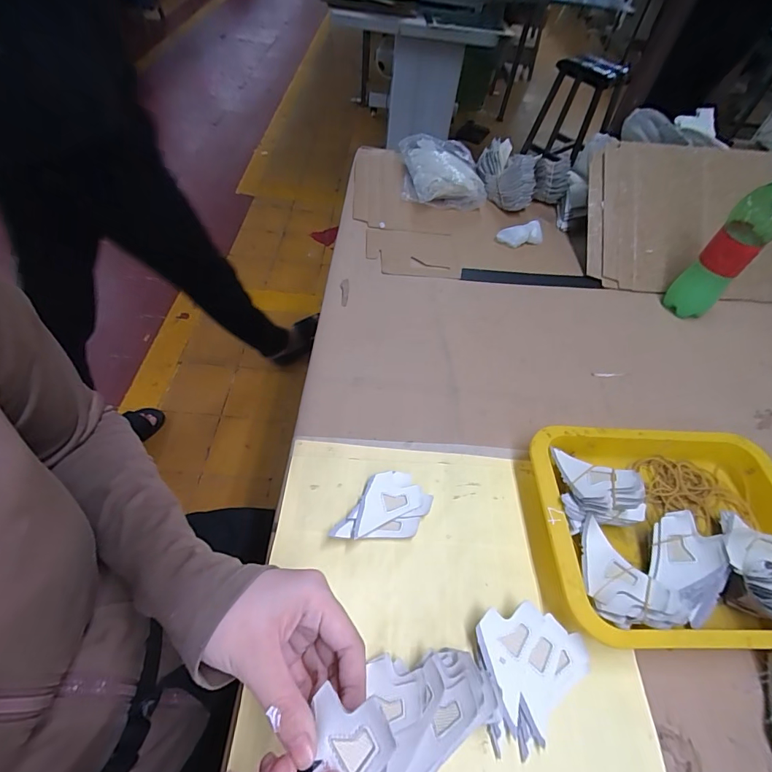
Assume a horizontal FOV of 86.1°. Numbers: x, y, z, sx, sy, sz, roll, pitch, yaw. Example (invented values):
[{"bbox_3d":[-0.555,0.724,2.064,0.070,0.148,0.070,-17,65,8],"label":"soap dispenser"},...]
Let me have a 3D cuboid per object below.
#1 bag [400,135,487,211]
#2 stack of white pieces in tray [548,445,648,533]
[{"bbox_3d":[0.099,-0.385,0.747,0.137,0.061,0.154,-2,54,-7],"label":"bag"},{"bbox_3d":[0.198,0.095,0.405,0.074,0.058,0.083,-4,54,-8],"label":"stack of white pieces in tray"}]

